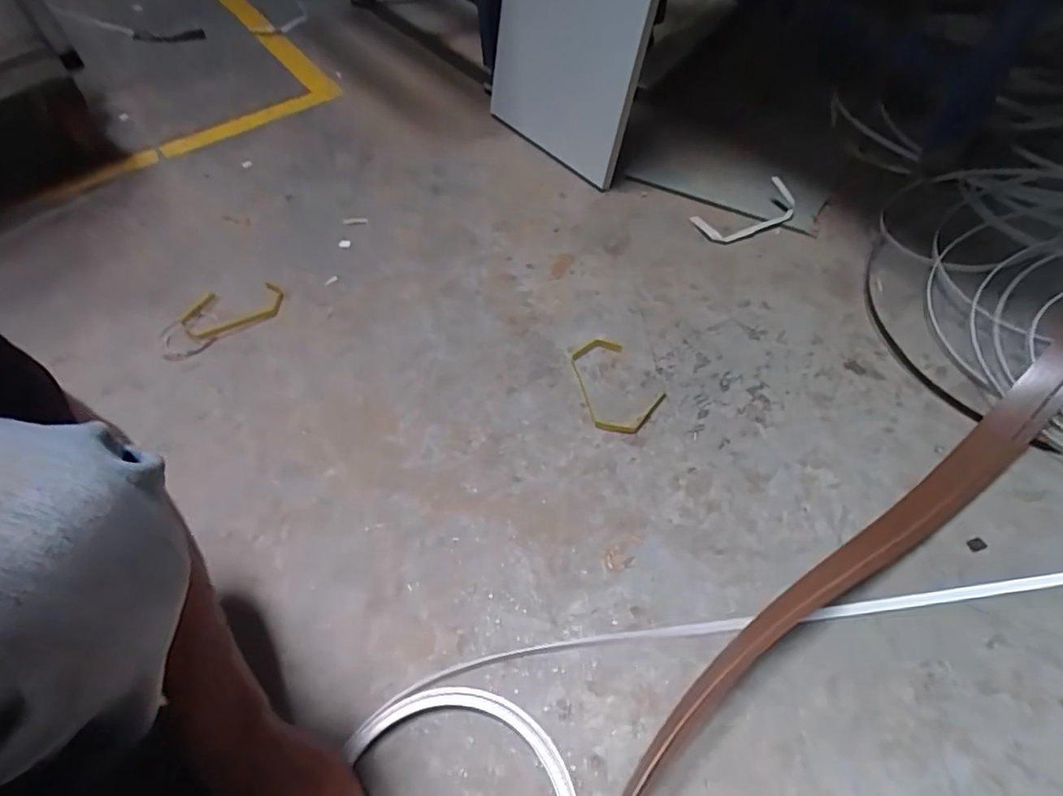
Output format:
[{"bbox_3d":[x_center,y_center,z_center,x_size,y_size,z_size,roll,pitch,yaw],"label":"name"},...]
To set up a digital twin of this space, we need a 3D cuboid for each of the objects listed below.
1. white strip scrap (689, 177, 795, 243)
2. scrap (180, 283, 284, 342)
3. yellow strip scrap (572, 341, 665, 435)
[{"bbox_3d":[0.330,-0.284,0.868,0.154,0.035,0.070,-19,54,-9],"label":"white strip scrap"},{"bbox_3d":[-0.444,-0.131,0.847,0.145,0.005,0.097,-20,54,-10],"label":"scrap"},{"bbox_3d":[0.097,-0.015,0.704,0.094,0.008,0.142,-27,56,-15],"label":"yellow strip scrap"}]

